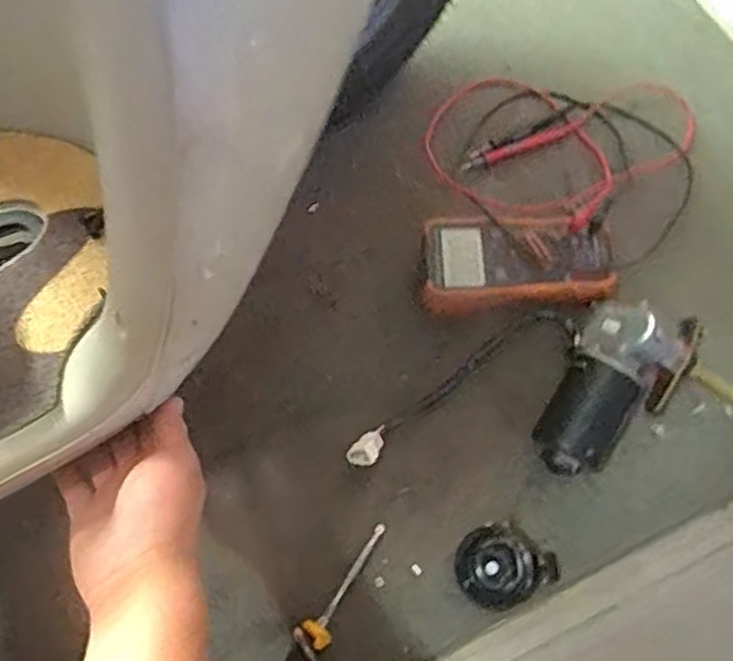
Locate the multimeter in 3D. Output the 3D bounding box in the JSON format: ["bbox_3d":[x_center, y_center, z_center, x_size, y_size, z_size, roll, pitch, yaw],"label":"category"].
[{"bbox_3d":[0.191,-0.144,0.702,0.263,0.046,0.302,8,68,6],"label":"multimeter"}]

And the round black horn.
[{"bbox_3d":[0.111,0.187,0.572,0.078,0.035,0.062,-27,68,-9],"label":"round black horn"}]

